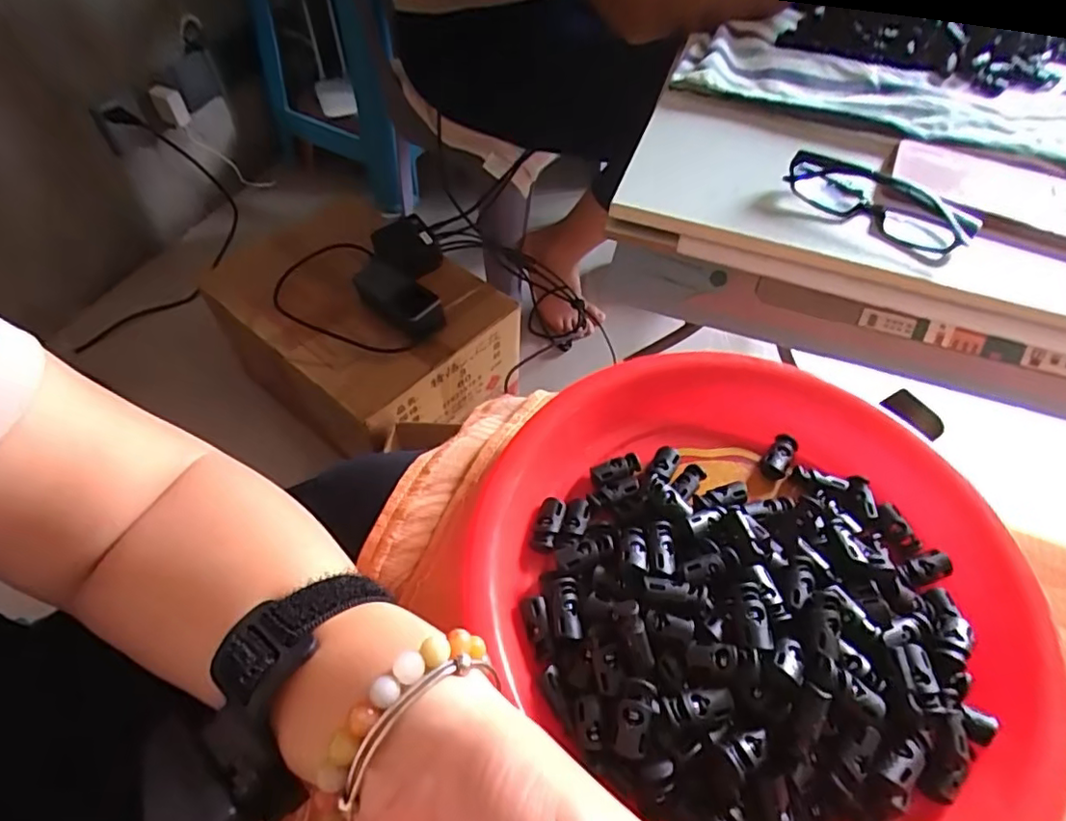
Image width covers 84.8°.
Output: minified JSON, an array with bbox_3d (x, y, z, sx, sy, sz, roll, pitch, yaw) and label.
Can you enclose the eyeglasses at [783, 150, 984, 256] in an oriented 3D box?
[{"bbox_3d":[0.258,-0.158,0.439,0.135,0.032,0.048,32,60,17],"label":"eyeglasses"}]

